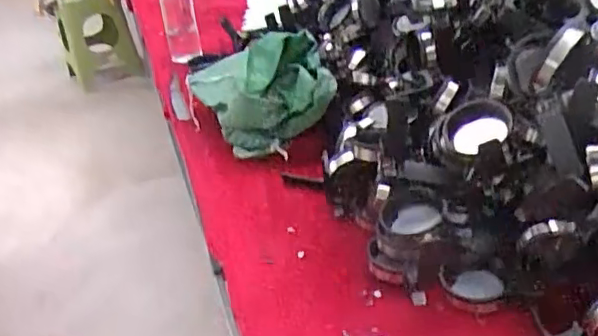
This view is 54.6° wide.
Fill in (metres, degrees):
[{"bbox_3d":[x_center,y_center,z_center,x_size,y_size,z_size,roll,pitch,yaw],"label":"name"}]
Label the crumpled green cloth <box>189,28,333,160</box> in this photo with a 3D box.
[{"bbox_3d":[-0.060,-0.117,0.870,0.200,0.115,0.194,-11,33,-5],"label":"crumpled green cloth"}]

